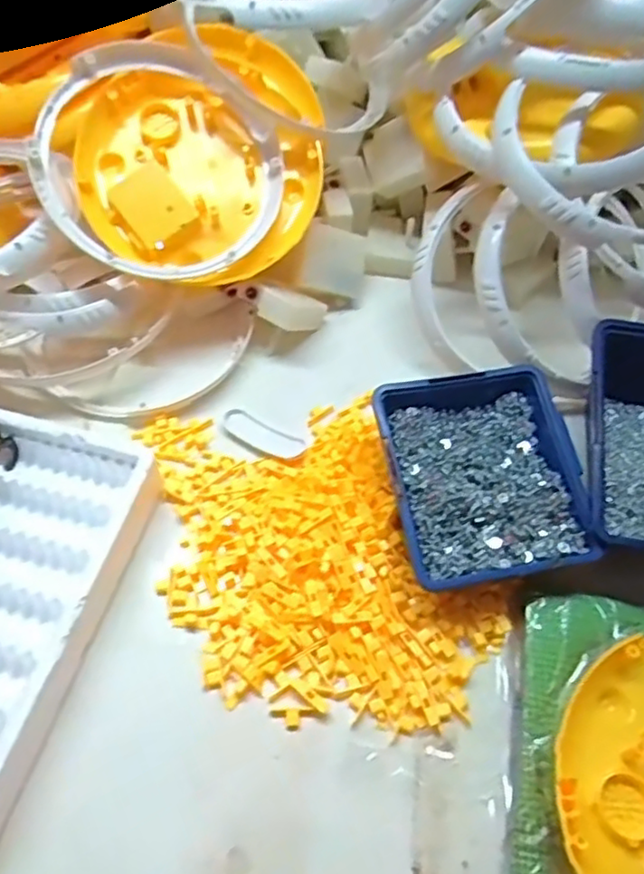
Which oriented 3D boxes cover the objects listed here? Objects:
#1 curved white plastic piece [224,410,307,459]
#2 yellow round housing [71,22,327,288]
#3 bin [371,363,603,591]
[{"bbox_3d":[-0.043,-0.002,0.483,0.066,0.012,0.026,29,61,16],"label":"curved white plastic piece"},{"bbox_3d":[-0.090,-0.221,0.516,0.212,0.052,0.199,-33,85,-11],"label":"yellow round housing"},{"bbox_3d":[0.103,0.026,0.431,0.118,0.051,0.136,-9,58,-8],"label":"bin"}]

